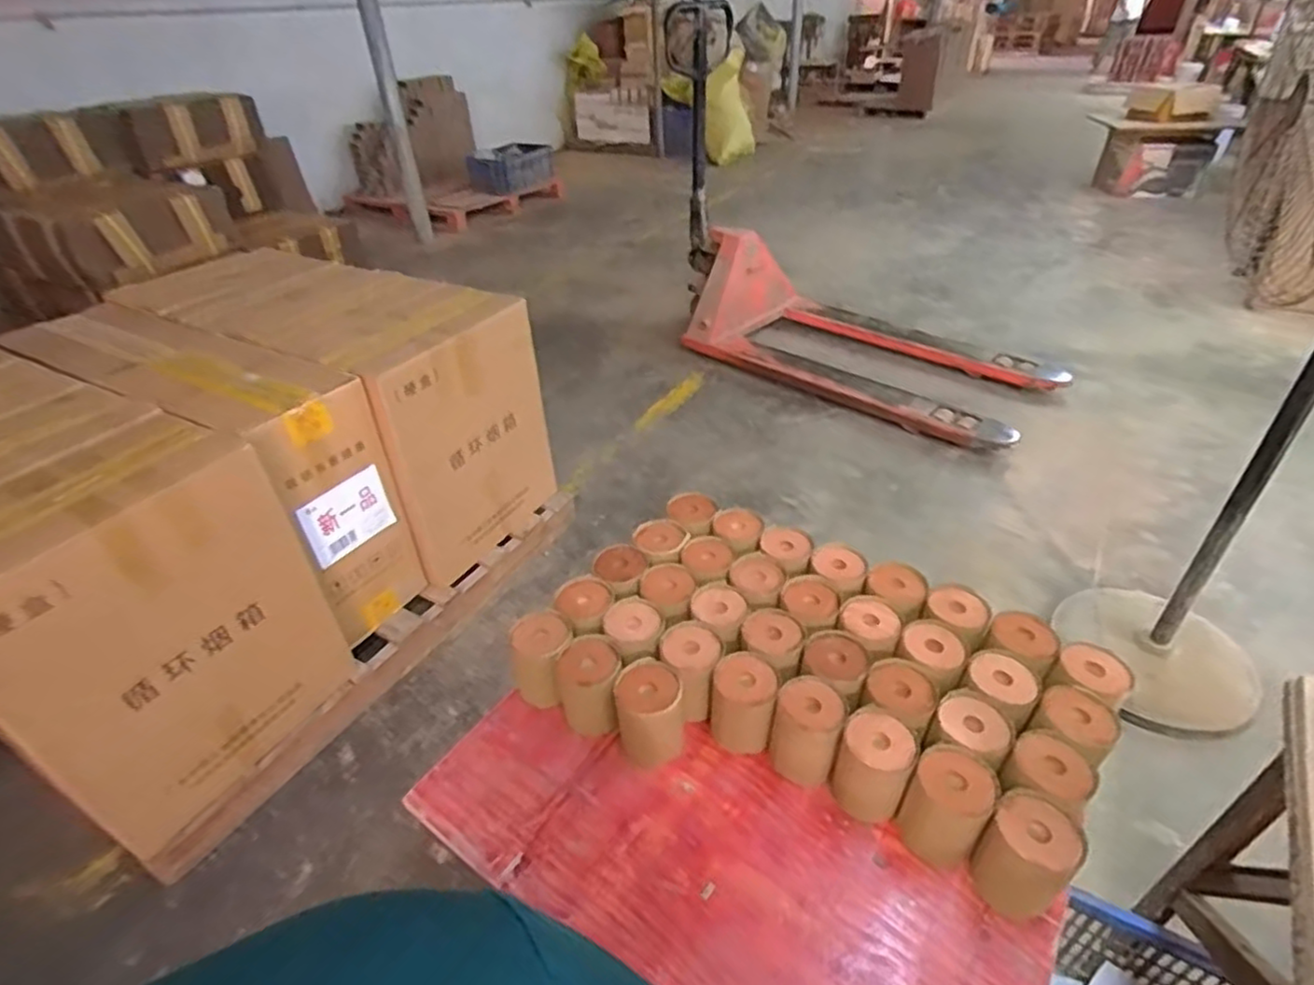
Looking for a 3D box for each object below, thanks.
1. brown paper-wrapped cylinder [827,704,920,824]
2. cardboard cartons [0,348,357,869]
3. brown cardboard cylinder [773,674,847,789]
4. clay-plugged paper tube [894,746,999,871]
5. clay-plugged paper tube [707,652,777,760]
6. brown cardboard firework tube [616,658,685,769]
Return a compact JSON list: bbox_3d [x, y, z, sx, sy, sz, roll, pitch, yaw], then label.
[{"bbox_3d":[0.259,0.330,0.788,0.078,0.104,0.093,18,42,26],"label":"brown paper-wrapped cylinder"},{"bbox_3d":[-1.074,0.133,1.213,0.761,0.584,0.462,17,42,24],"label":"cardboard cartons"},{"bbox_3d":[0.190,0.297,0.824,0.079,0.089,0.094,13,40,20],"label":"brown cardboard cylinder"},{"bbox_3d":[0.330,0.360,0.750,0.081,0.108,0.091,22,44,30],"label":"clay-plugged paper tube"},{"bbox_3d":[0.112,0.278,0.856,0.078,0.123,0.072,-2,37,2],"label":"clay-plugged paper tube"},{"bbox_3d":[-0.007,0.291,0.848,0.086,0.106,0.107,-1,37,3],"label":"brown cardboard firework tube"}]

